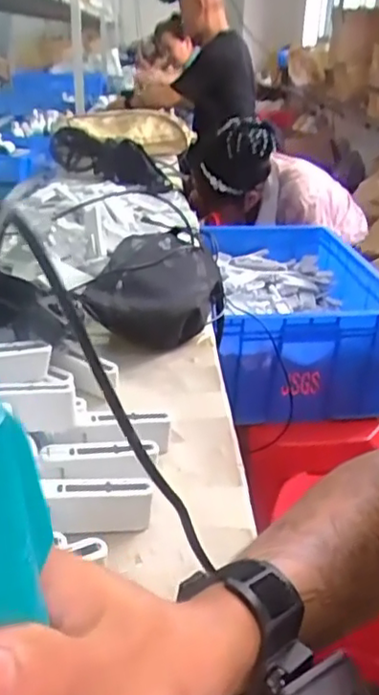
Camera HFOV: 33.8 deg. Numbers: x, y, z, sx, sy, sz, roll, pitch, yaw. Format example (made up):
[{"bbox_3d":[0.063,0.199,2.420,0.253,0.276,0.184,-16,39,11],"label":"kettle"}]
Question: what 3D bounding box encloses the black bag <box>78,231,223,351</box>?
[{"bbox_3d":[-0.038,-0.082,0.889,0.162,0.092,0.298,5,26,4],"label":"black bag"}]

